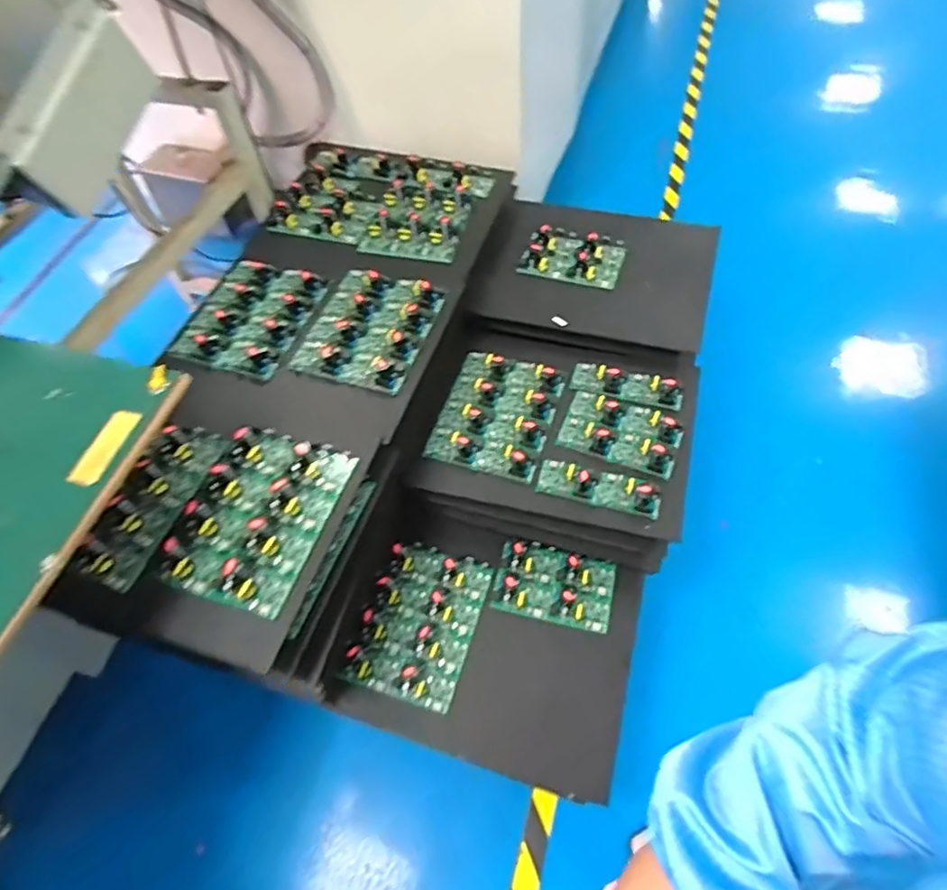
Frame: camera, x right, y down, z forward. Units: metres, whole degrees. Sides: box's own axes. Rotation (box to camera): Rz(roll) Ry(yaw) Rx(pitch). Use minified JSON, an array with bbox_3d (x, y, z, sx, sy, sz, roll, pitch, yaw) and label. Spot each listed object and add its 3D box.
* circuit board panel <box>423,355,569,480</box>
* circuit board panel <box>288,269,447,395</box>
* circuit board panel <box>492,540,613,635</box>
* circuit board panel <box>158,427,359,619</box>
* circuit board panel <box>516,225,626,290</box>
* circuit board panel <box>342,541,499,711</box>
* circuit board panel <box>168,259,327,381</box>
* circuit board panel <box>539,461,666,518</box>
[{"bbox_3d":[0.046,-0.068,1.221,0.222,0.041,0.272,15,58,14],"label":"circuit board panel"},{"bbox_3d":[-0.201,-0.232,1.164,0.221,0.036,0.275,14,58,14],"label":"circuit board panel"},{"bbox_3d":[0.156,0.264,1.163,0.224,0.040,0.146,12,62,12],"label":"circuit board panel"},{"bbox_3d":[-0.333,0.098,0.937,0.197,0.043,0.281,15,58,14],"label":"circuit board panel"},{"bbox_3d":[0.232,-0.433,1.377,0.215,0.038,0.149,18,59,16],"label":"circuit board panel"},{"bbox_3d":[-0.098,0.330,1.141,0.201,0.057,0.295,13,58,13],"label":"circuit board panel"},{"bbox_3d":[-0.443,-0.259,1.195,0.208,0.029,0.278,13,58,13],"label":"circuit board panel"},{"bbox_3d":[0.231,0.078,1.107,0.224,0.042,0.077,14,58,13],"label":"circuit board panel"}]

